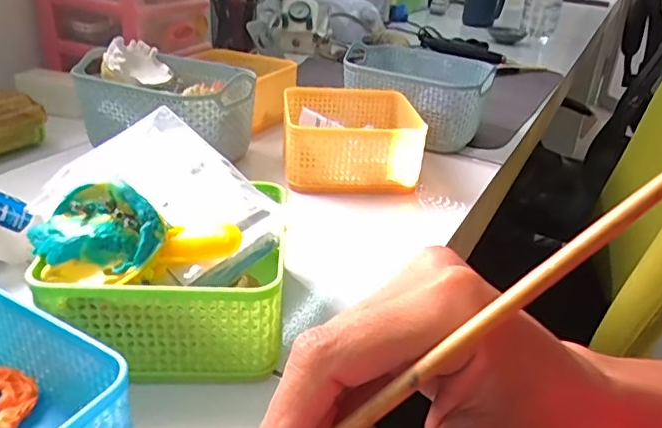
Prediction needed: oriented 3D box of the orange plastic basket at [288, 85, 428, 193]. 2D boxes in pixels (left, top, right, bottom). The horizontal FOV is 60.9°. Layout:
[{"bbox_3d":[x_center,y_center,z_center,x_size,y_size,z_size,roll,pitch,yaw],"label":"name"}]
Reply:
[{"bbox_3d":[0.019,-0.083,0.576,0.132,0.055,0.137,1,28,-6],"label":"orange plastic basket"}]

